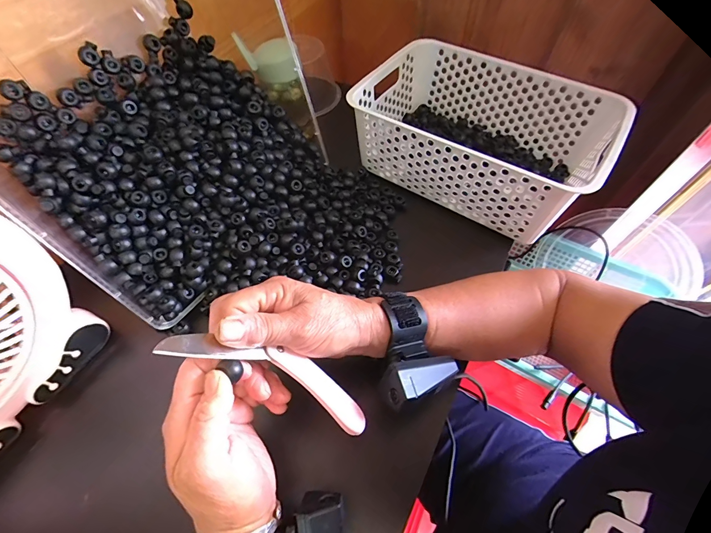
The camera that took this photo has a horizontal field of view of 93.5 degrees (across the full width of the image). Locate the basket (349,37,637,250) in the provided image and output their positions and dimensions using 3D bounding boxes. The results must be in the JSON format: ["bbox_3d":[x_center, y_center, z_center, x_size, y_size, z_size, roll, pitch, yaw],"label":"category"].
[{"bbox_3d":[0.161,-0.178,0.454,0.296,0.106,0.205,32,63,19],"label":"basket"}]

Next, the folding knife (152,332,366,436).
[{"bbox_3d":[-0.055,0.076,0.236,0.152,0.011,0.037,31,56,-22],"label":"folding knife"}]

